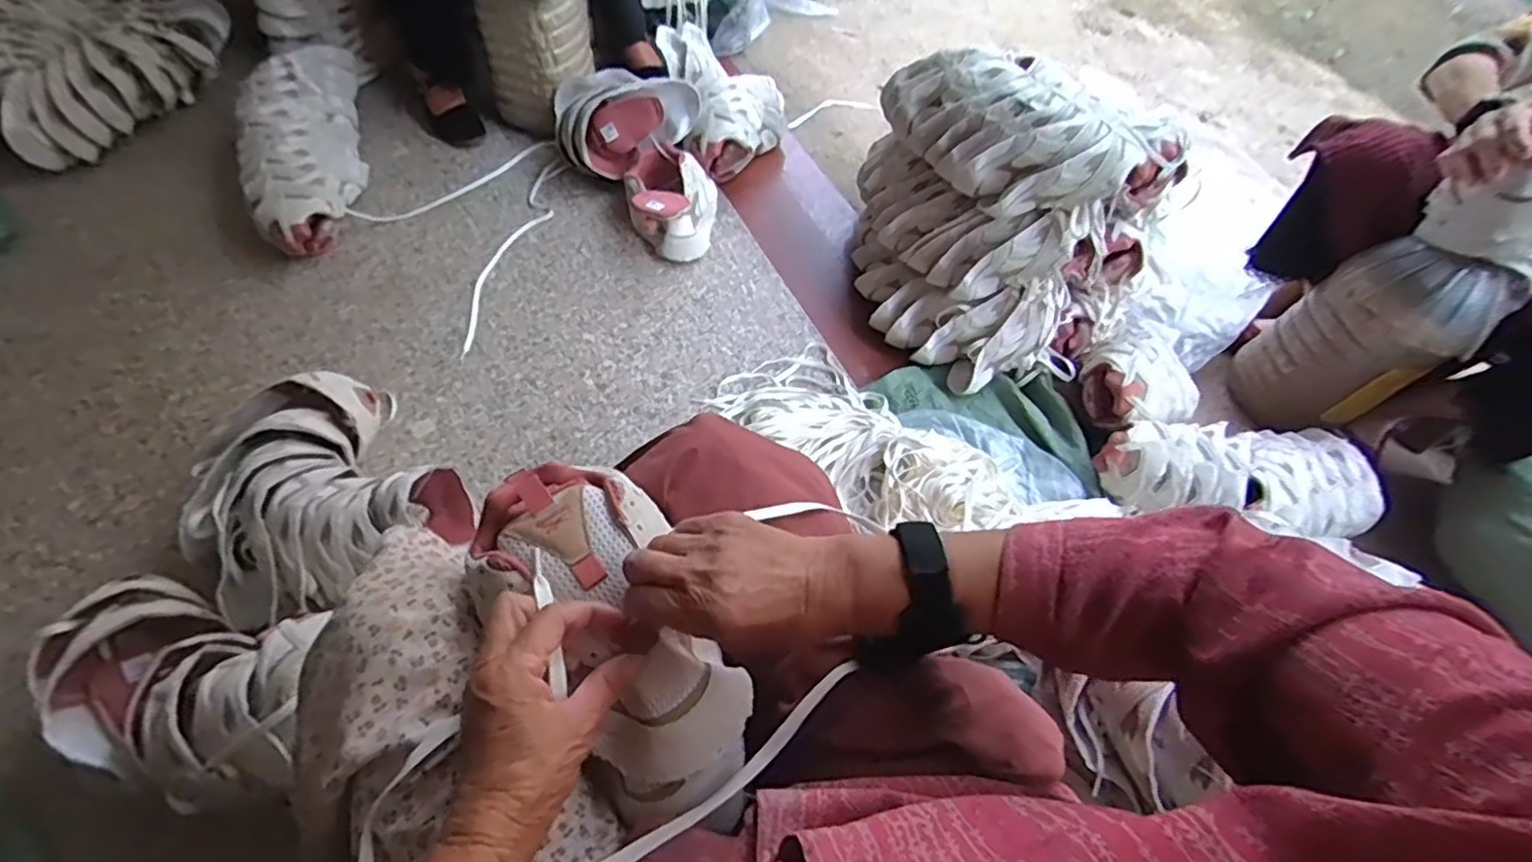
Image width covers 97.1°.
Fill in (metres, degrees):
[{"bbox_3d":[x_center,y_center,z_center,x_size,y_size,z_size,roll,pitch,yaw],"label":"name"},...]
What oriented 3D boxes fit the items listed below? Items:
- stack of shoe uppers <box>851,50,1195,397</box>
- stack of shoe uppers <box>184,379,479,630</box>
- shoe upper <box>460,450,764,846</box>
[{"bbox_3d":[0.340,-0.313,1.015,0.449,0.307,0.346,19,57,8],"label":"stack of shoe uppers"},{"bbox_3d":[-0.570,0.068,0.841,0.273,0.120,0.296,-38,67,-25],"label":"stack of shoe uppers"},{"bbox_3d":[-0.093,0.128,0.430,0.117,0.075,0.247,-28,76,-21],"label":"shoe upper"}]

